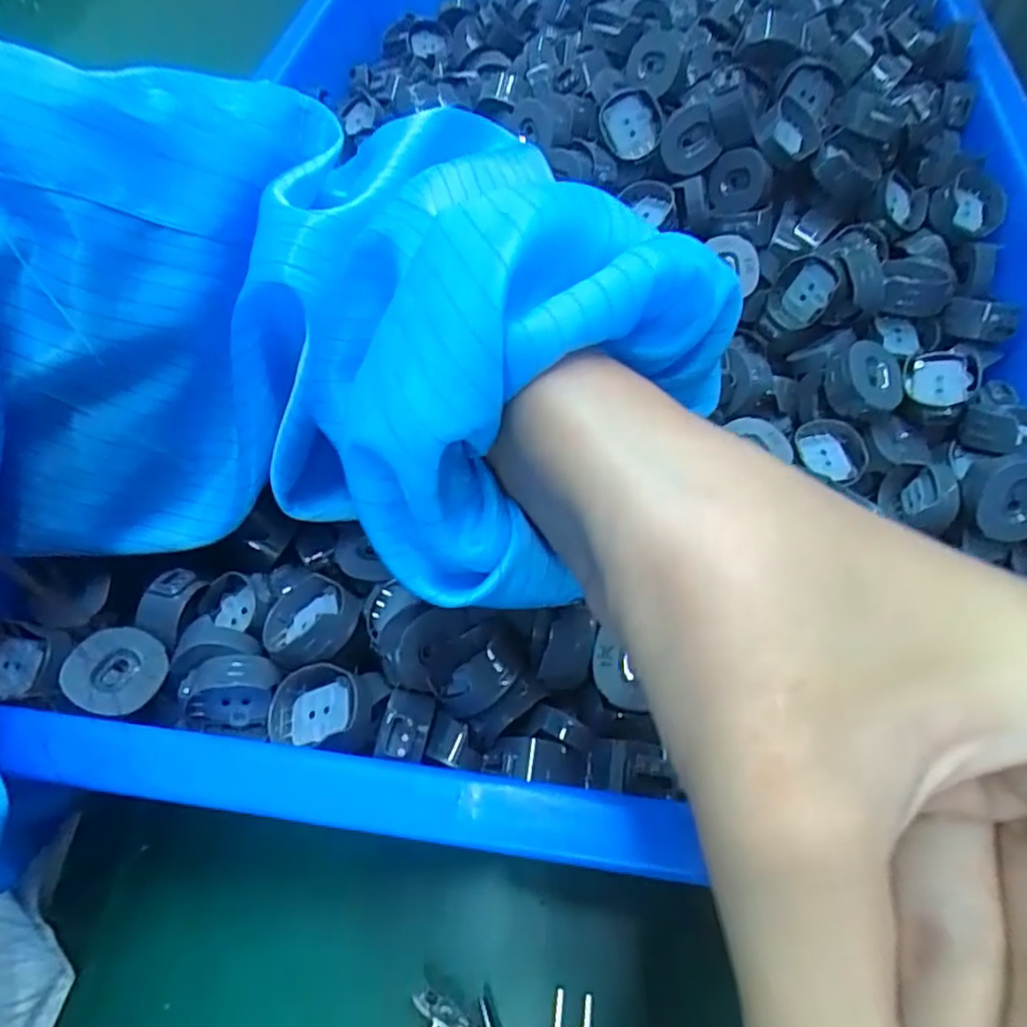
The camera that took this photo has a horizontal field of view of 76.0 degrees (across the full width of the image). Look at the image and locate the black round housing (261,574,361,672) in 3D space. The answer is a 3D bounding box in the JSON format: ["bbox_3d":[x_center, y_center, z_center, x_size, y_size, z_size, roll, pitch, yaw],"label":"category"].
[{"bbox_3d":[-0.064,0.033,0.204,0.029,0.014,0.029,-1,58,2],"label":"black round housing"}]

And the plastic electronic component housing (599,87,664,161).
[{"bbox_3d":[0.050,-0.163,0.276,0.026,0.026,0.011,2,23,0],"label":"plastic electronic component housing"}]

